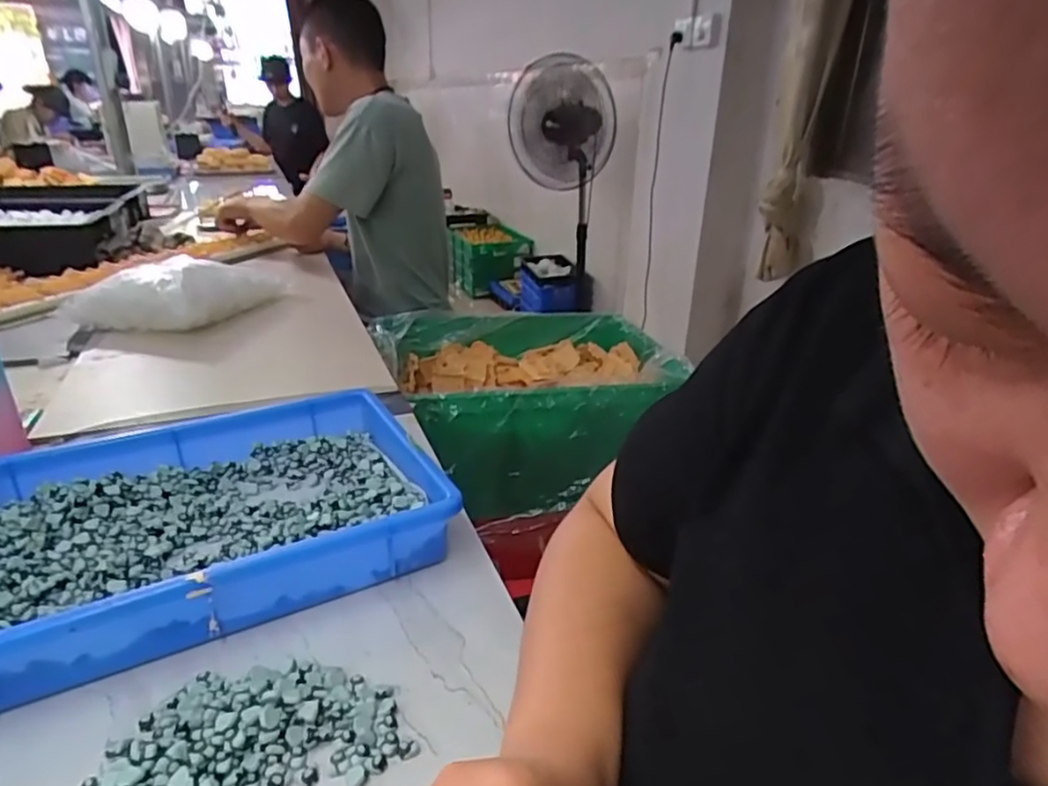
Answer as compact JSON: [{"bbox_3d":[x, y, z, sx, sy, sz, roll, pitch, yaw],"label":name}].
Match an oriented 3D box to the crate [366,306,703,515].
[{"bbox_3d":[0.006,0.006,1.206,0.495,0.200,0.426,-4,25,-12],"label":"crate"}]

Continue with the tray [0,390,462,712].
[{"bbox_3d":[-0.264,0.102,0.505,0.357,0.066,0.238,-12,27,-28],"label":"tray"}]

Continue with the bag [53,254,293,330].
[{"bbox_3d":[-0.587,-0.185,1.101,0.232,0.080,0.278,7,25,11],"label":"bag"}]

